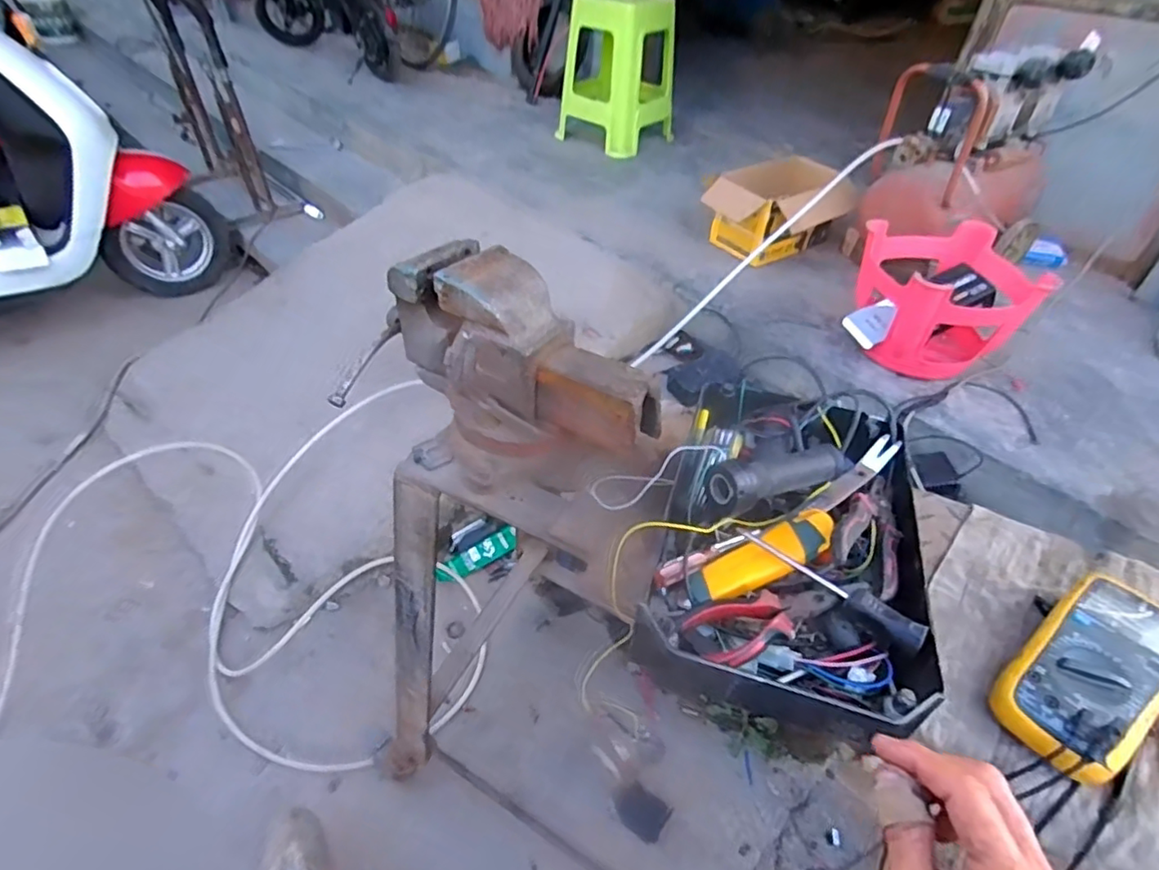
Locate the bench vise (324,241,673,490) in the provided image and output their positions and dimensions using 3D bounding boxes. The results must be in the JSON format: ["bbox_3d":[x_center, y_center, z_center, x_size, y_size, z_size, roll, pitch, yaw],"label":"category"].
[{"bbox_3d":[-0.084,-0.063,0.642,0.313,0.183,0.156,33,49,27],"label":"bench vise"}]

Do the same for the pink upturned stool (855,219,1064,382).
[{"bbox_3d":[0.825,-0.299,1.358,0.329,0.234,0.310,0,42,-7],"label":"pink upturned stool"}]

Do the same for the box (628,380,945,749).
[{"bbox_3d":[0.186,0.081,0.537,0.205,0.082,0.350,16,43,12],"label":"box"}]

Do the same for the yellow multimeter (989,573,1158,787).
[{"bbox_3d":[0.395,0.188,0.464,0.176,0.053,0.085,-25,50,-30],"label":"yellow multimeter"}]

